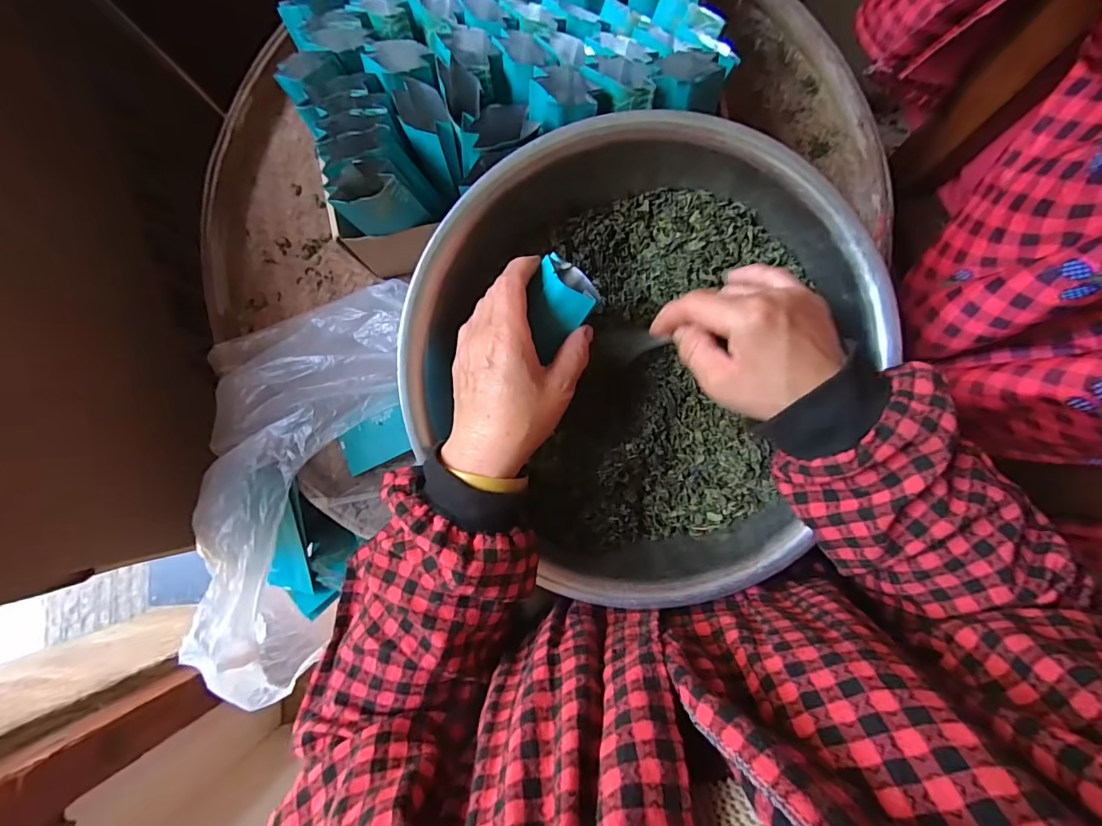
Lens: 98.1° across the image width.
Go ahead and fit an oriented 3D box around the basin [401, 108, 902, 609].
[{"bbox_3d":[0.058,-0.035,0.360,0.313,0.116,0.319,0,85,3],"label":"basin"}]

